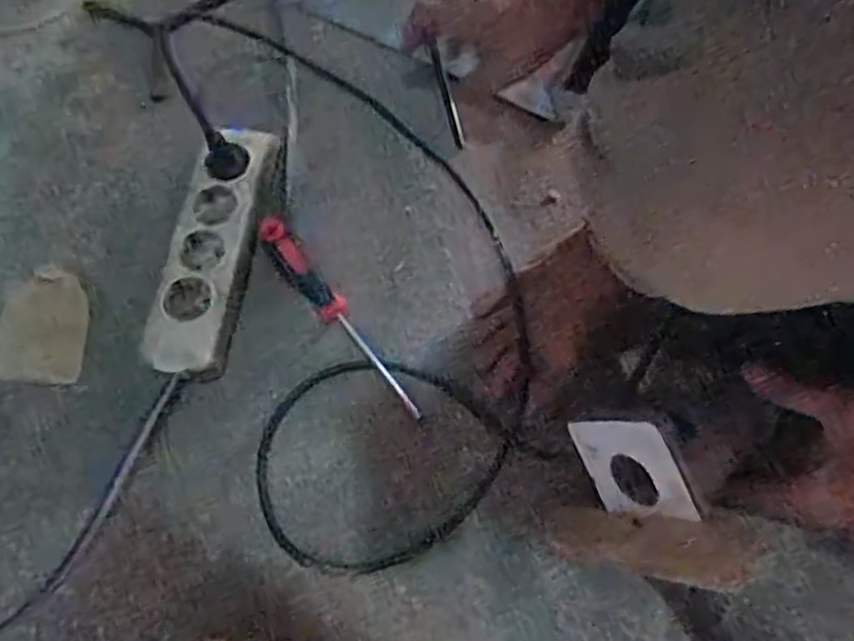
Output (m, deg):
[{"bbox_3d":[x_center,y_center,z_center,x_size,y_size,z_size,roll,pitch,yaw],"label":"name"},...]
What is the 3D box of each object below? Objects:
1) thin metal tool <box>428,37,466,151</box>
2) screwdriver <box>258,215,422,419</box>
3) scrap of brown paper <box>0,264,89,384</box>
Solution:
[{"bbox_3d":[0.018,-0.204,0.685,0.011,0.010,0.106,-15,76,-5],"label":"thin metal tool"},{"bbox_3d":[-0.072,-0.005,0.604,0.028,0.023,0.203,-38,72,-13],"label":"screwdriver"},{"bbox_3d":[-0.317,0.002,0.619,0.080,0.008,0.100,1,68,2],"label":"scrap of brown paper"}]

